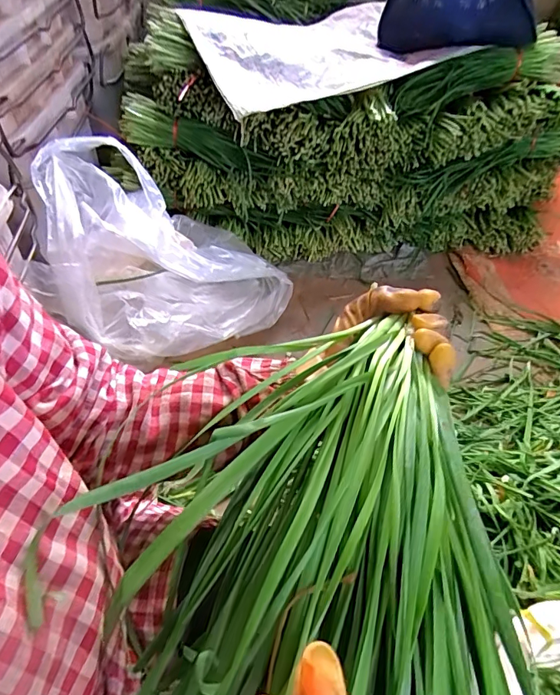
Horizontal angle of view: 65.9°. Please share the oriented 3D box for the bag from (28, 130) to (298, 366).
[{"bbox_3d":[-0.212,-0.183,0.825,0.442,0.280,0.307,2,51,-1],"label":"bag"}]

